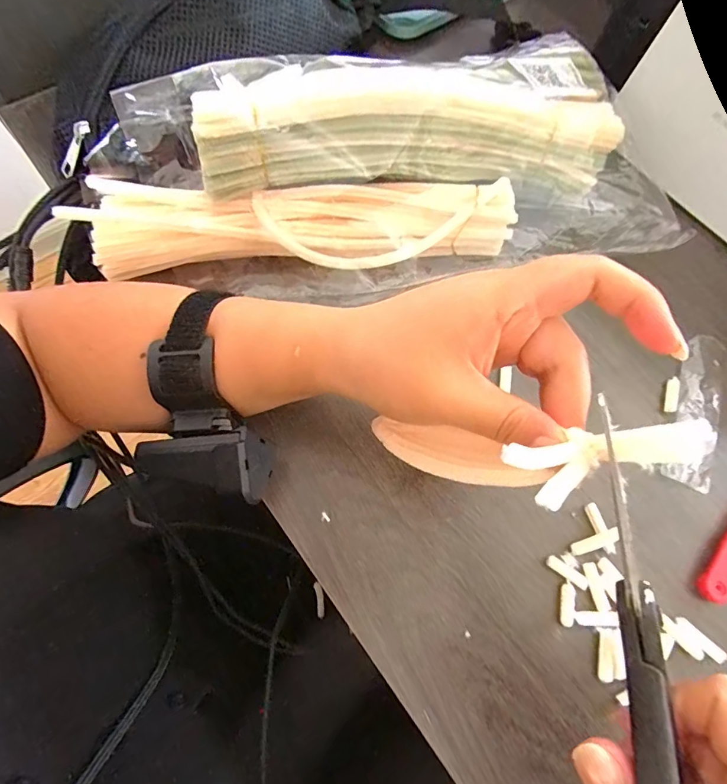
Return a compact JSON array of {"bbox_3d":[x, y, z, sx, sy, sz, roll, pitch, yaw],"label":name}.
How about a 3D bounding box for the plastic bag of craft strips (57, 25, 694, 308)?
[{"bbox_3d":[0.024,-0.159,0.309,0.438,0.102,0.152,-13,72,-6],"label":"plastic bag of craft strips"}]

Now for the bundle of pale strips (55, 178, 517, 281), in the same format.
[{"bbox_3d":[-0.039,-0.120,0.312,0.294,0.046,0.055,-3,71,-3],"label":"bundle of pale strips"}]

